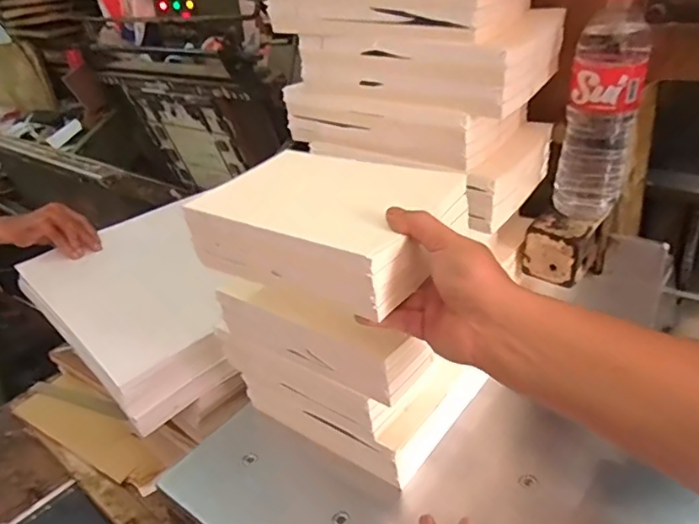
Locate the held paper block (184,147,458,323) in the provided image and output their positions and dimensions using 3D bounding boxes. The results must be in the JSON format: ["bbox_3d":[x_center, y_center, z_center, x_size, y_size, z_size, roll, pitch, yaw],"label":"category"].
[{"bbox_3d":[-0.021,-0.034,0.519,0.211,0.071,0.144,14,36,33],"label":"held paper block"}]

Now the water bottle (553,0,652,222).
[{"bbox_3d":[0.256,-0.150,0.570,0.077,0.218,0.061,5,32,20],"label":"water bottle"}]

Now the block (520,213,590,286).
[{"bbox_3d":[0.228,-0.016,0.618,0.064,0.060,0.051,16,37,35],"label":"block"}]

